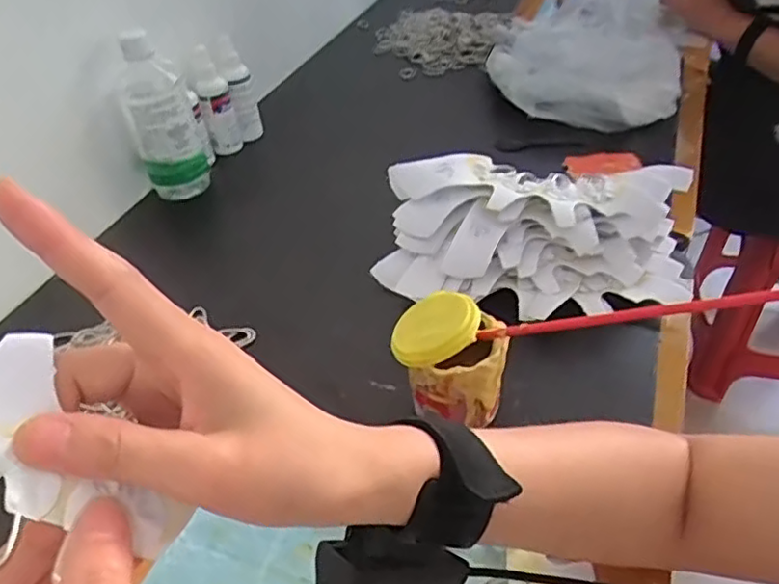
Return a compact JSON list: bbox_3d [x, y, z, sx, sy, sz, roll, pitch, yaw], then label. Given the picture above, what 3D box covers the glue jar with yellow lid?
[{"bbox_3d":[0.044,0.051,0.465,0.076,0.089,0.065,-1,42,6],"label":"glue jar with yellow lid"}]

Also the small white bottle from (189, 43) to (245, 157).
[{"bbox_3d":[-0.219,-0.234,0.798,0.045,0.125,0.036,-17,43,-12],"label":"small white bottle"}]

